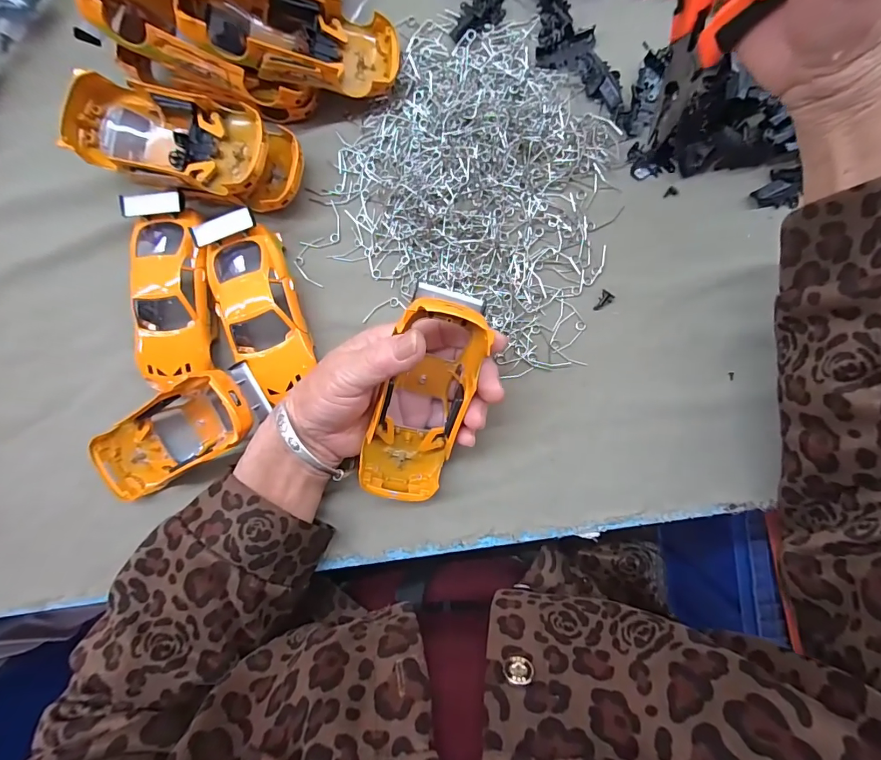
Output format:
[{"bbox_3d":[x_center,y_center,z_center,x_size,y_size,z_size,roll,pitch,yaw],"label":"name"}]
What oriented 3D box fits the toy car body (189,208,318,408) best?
[{"bbox_3d":[-0.124,-0.050,0.300,0.054,0.030,0.121,-21,88,4],"label":"toy car body"}]

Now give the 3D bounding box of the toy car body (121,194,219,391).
[{"bbox_3d":[-0.189,-0.062,0.306,0.054,0.027,0.129,-1,89,5],"label":"toy car body"}]

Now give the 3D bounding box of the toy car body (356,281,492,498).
[{"bbox_3d":[-0.010,0.014,0.265,0.050,0.042,0.133,22,113,5],"label":"toy car body"}]

